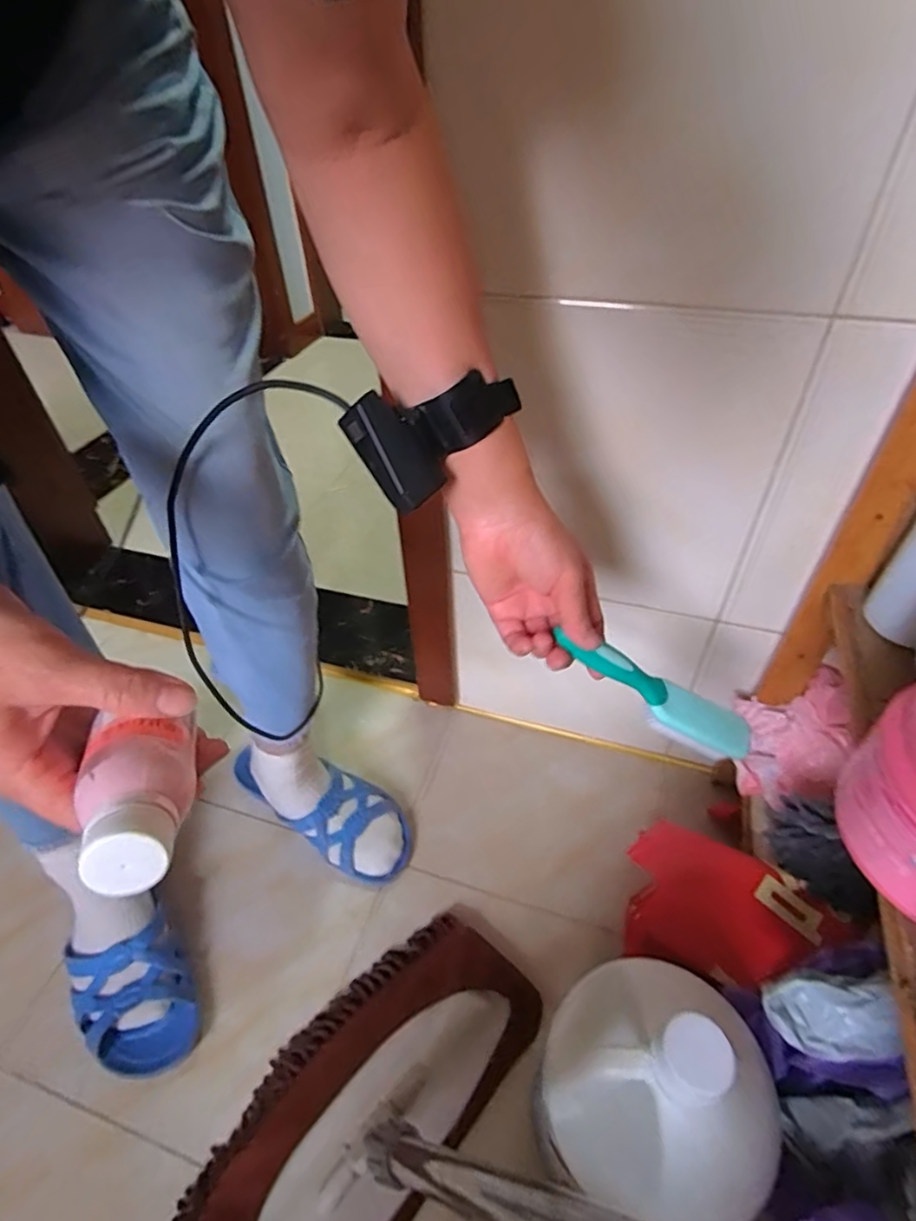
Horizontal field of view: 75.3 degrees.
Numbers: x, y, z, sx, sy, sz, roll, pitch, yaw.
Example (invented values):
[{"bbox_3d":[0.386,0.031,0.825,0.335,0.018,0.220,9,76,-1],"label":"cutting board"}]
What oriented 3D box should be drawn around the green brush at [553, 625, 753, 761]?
[{"bbox_3d":[0.146,0.063,0.448,0.174,0.040,0.026,33,44,-14],"label":"green brush"}]

